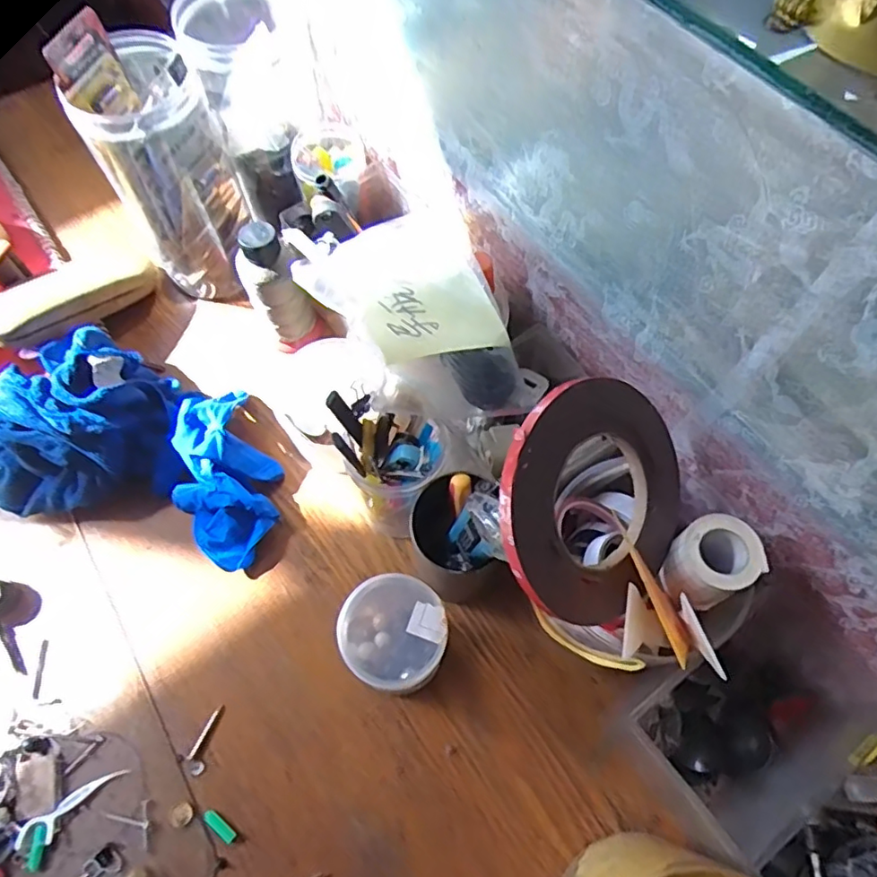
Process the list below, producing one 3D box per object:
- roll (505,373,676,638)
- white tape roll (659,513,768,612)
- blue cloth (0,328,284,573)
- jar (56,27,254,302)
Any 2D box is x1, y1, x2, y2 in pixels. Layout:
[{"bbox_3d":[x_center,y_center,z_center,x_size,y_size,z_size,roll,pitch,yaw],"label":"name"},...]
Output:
[{"bbox_3d":[0.091,0.036,0.338,0.134,0.012,0.130,41,72,-28],"label":"roll"},{"bbox_3d":[0.163,0.076,0.364,0.044,0.049,0.044,1,64,-3],"label":"white tape roll"},{"bbox_3d":[-0.247,-0.004,0.480,0.245,0.070,0.155,15,64,4],"label":"blue cloth"},{"bbox_3d":[-0.233,-0.226,0.529,0.094,0.205,0.099,39,68,15],"label":"jar"}]

